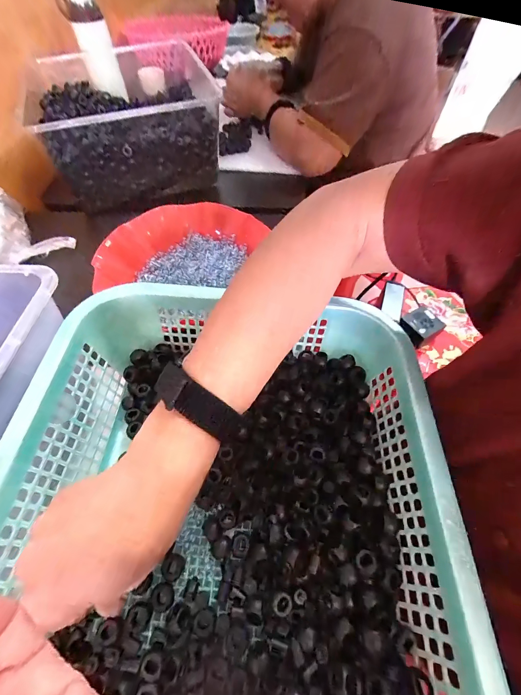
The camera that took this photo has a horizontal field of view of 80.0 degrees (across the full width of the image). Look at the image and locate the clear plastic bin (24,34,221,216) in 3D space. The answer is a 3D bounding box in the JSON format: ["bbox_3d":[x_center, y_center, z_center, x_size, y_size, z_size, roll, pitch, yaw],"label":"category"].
[{"bbox_3d":[-0.231,-0.394,0.546,0.263,0.121,0.288,-16,57,-10],"label":"clear plastic bin"}]

